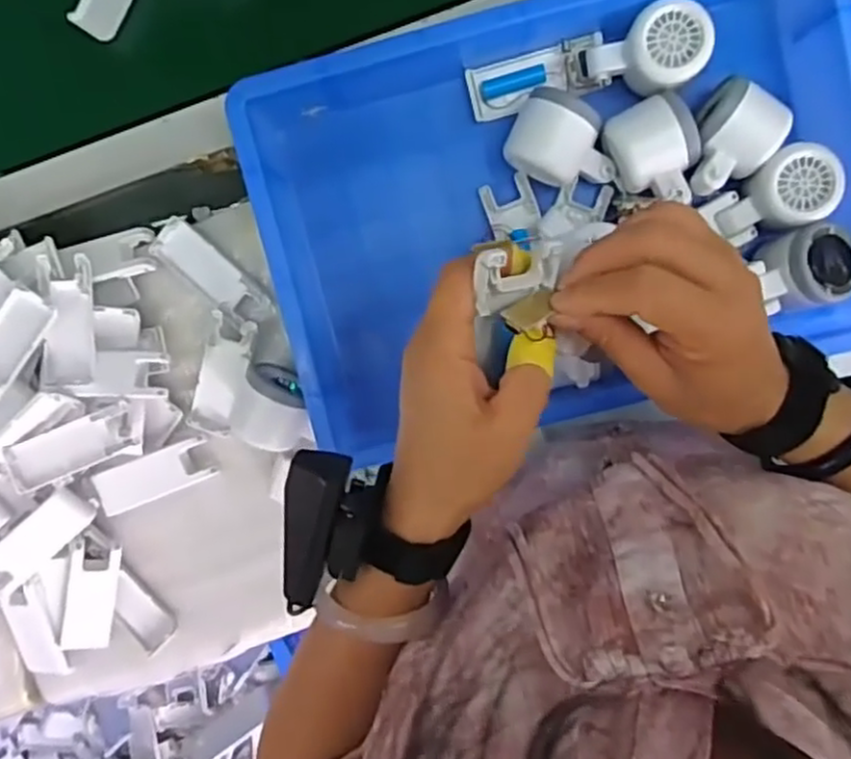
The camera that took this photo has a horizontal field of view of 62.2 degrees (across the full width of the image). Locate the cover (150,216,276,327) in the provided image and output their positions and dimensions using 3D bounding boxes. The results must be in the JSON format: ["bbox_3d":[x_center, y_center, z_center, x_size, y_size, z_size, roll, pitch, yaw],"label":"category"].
[{"bbox_3d":[-0.177,-0.086,0.585,0.109,0.013,0.038,41,98,3],"label":"cover"}]

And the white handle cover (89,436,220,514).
[{"bbox_3d":[-0.232,0.083,0.605,0.095,0.017,0.038,-20,95,5],"label":"white handle cover"}]

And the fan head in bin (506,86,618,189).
[{"bbox_3d":[0.105,-0.176,0.528,0.080,0.042,0.059,26,97,5],"label":"fan head in bin"}]

